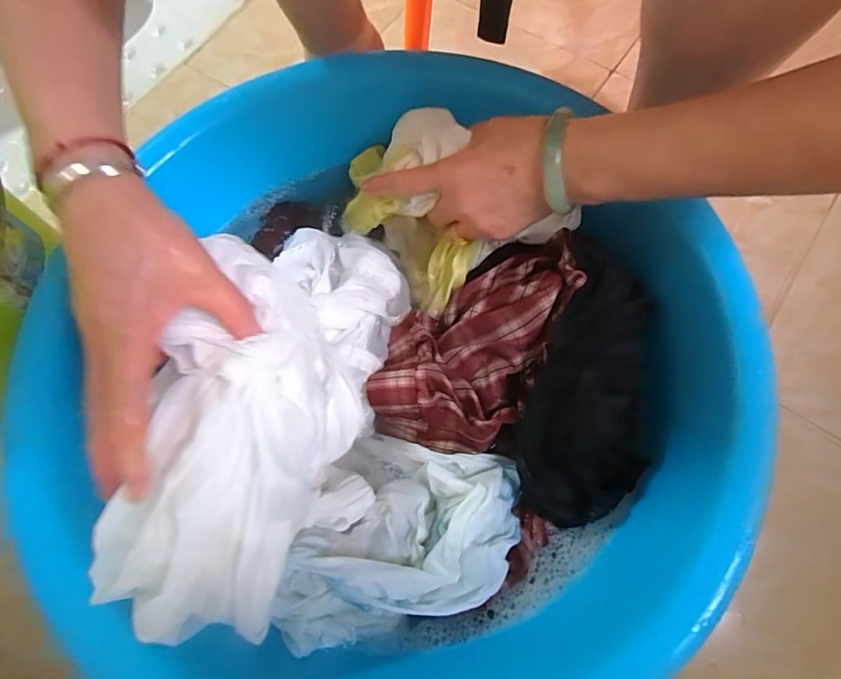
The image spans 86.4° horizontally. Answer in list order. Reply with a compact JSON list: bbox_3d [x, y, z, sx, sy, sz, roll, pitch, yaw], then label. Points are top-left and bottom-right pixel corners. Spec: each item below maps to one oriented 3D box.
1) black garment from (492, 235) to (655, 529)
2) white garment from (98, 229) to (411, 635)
[{"bbox_3d":[0.123,0.031,0.326,0.100,0.048,0.212,14,86,7],"label":"black garment"},{"bbox_3d":[-0.095,0.027,0.315,0.143,0.120,0.310,15,62,-1],"label":"white garment"}]

